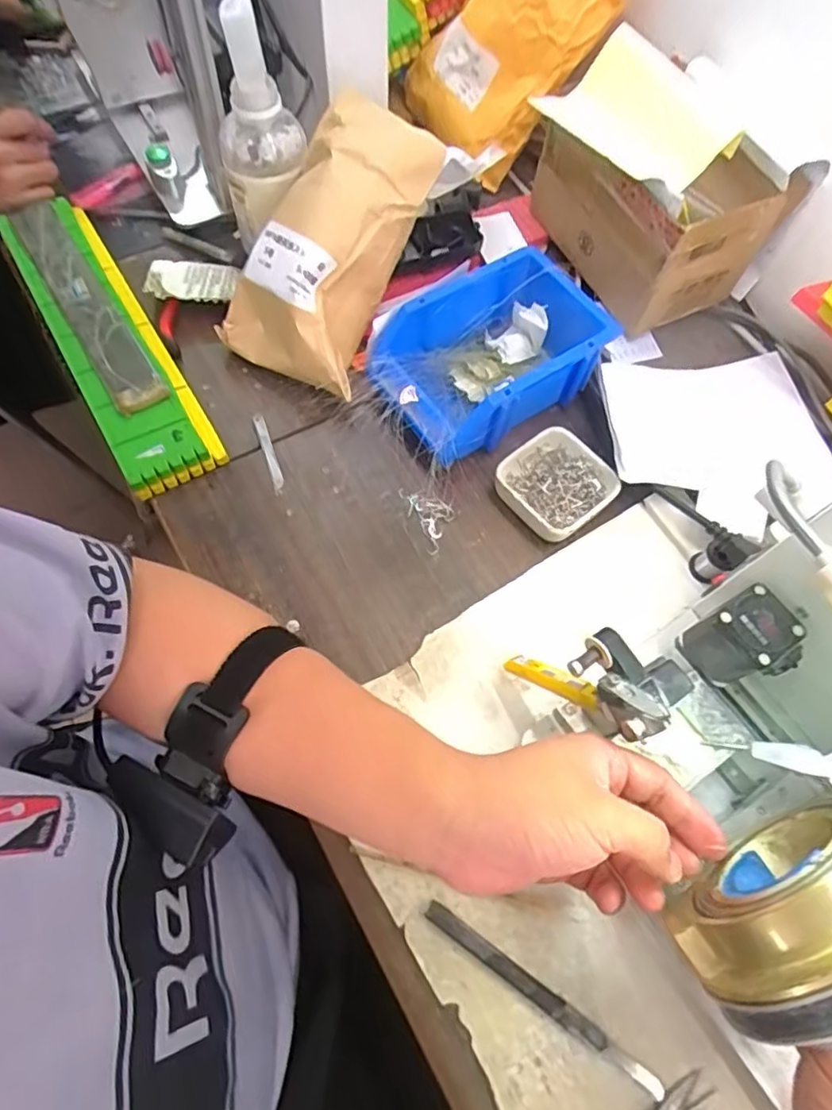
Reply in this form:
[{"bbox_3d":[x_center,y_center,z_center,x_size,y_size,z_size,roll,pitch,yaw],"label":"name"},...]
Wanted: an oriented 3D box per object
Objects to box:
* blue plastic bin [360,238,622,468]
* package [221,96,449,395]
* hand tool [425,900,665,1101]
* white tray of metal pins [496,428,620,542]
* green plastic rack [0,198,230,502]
[{"bbox_3d":[0.060,-0.168,0.531,0.191,0.071,0.129,-34,72,-17],"label":"blue plastic bin"},{"bbox_3d":[-0.067,-0.256,0.526,0.131,0.088,0.226,33,102,14],"label":"package"},{"bbox_3d":[0.077,0.266,0.370,0.165,0.014,0.011,33,68,11],"label":"hand tool"},{"bbox_3d":[0.116,-0.057,0.509,0.087,0.028,0.079,-35,72,-17],"label":"white tray of metal pins"},{"bbox_3d":[-0.283,-0.201,0.556,0.083,0.035,0.344,-29,70,-15],"label":"green plastic rack"}]

